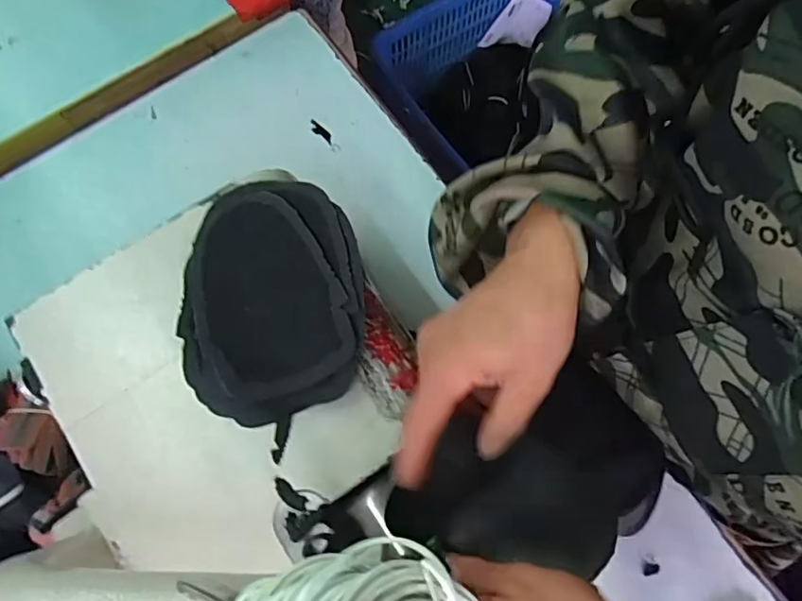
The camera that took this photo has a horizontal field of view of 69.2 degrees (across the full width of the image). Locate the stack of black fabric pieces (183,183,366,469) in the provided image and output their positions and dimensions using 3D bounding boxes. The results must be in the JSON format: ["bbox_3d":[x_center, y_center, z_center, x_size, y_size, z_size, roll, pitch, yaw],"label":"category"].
[{"bbox_3d":[-0.082,0.000,0.375,0.112,0.028,0.157,-2,75,0],"label":"stack of black fabric pieces"}]

